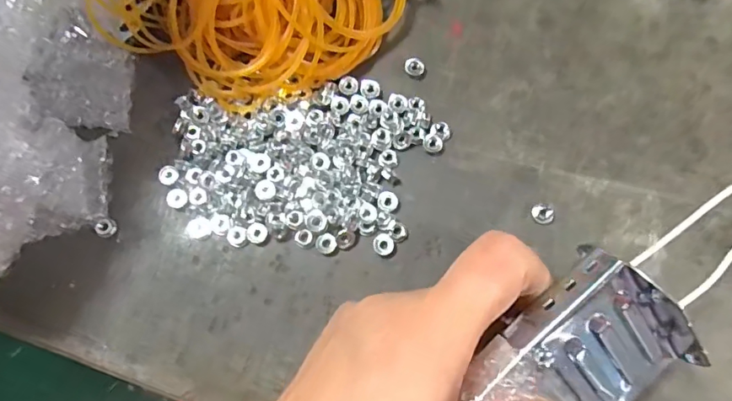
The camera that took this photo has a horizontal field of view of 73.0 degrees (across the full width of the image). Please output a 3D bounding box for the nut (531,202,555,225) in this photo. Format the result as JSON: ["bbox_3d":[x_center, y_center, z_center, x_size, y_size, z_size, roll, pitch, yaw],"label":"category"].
[{"bbox_3d":[0.078,0.006,0.218,0.010,0.004,0.010,0,77,1],"label":"nut"}]

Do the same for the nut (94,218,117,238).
[{"bbox_3d":[-0.114,0.012,0.218,0.006,0.008,0.009,31,79,8],"label":"nut"}]

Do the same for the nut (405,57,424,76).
[{"bbox_3d":[0.023,-0.063,0.234,0.009,0.006,0.008,14,78,4],"label":"nut"}]

